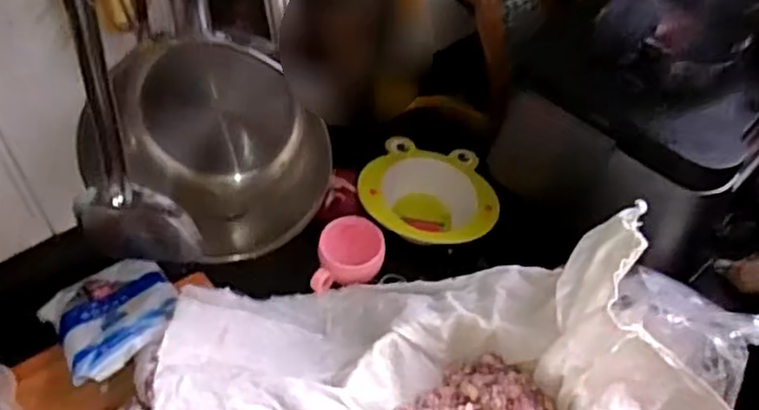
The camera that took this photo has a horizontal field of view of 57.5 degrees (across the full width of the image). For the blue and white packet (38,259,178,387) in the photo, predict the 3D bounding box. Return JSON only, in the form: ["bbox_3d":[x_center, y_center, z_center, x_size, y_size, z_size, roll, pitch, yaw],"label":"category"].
[{"bbox_3d":[-0.247,0.105,0.648,0.110,0.028,0.142,-31,35,-21],"label":"blue and white packet"}]

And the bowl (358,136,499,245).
[{"bbox_3d":[0.057,-0.016,0.757,0.148,0.053,0.115,12,54,5],"label":"bowl"}]

